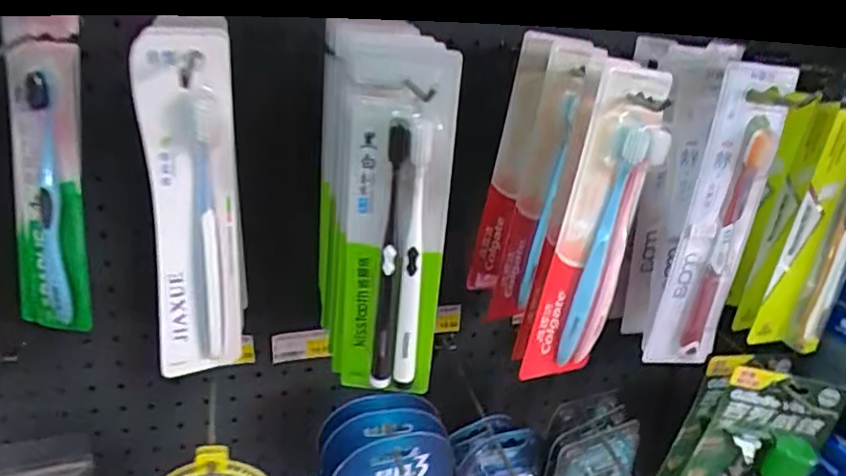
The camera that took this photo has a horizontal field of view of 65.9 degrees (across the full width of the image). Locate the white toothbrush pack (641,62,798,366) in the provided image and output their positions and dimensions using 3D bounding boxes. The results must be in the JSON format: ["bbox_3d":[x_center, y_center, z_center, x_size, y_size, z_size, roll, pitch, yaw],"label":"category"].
[{"bbox_3d":[0.226,-0.008,0.492,0.063,0.235,0.020,5,21,-8],"label":"white toothbrush pack"}]

